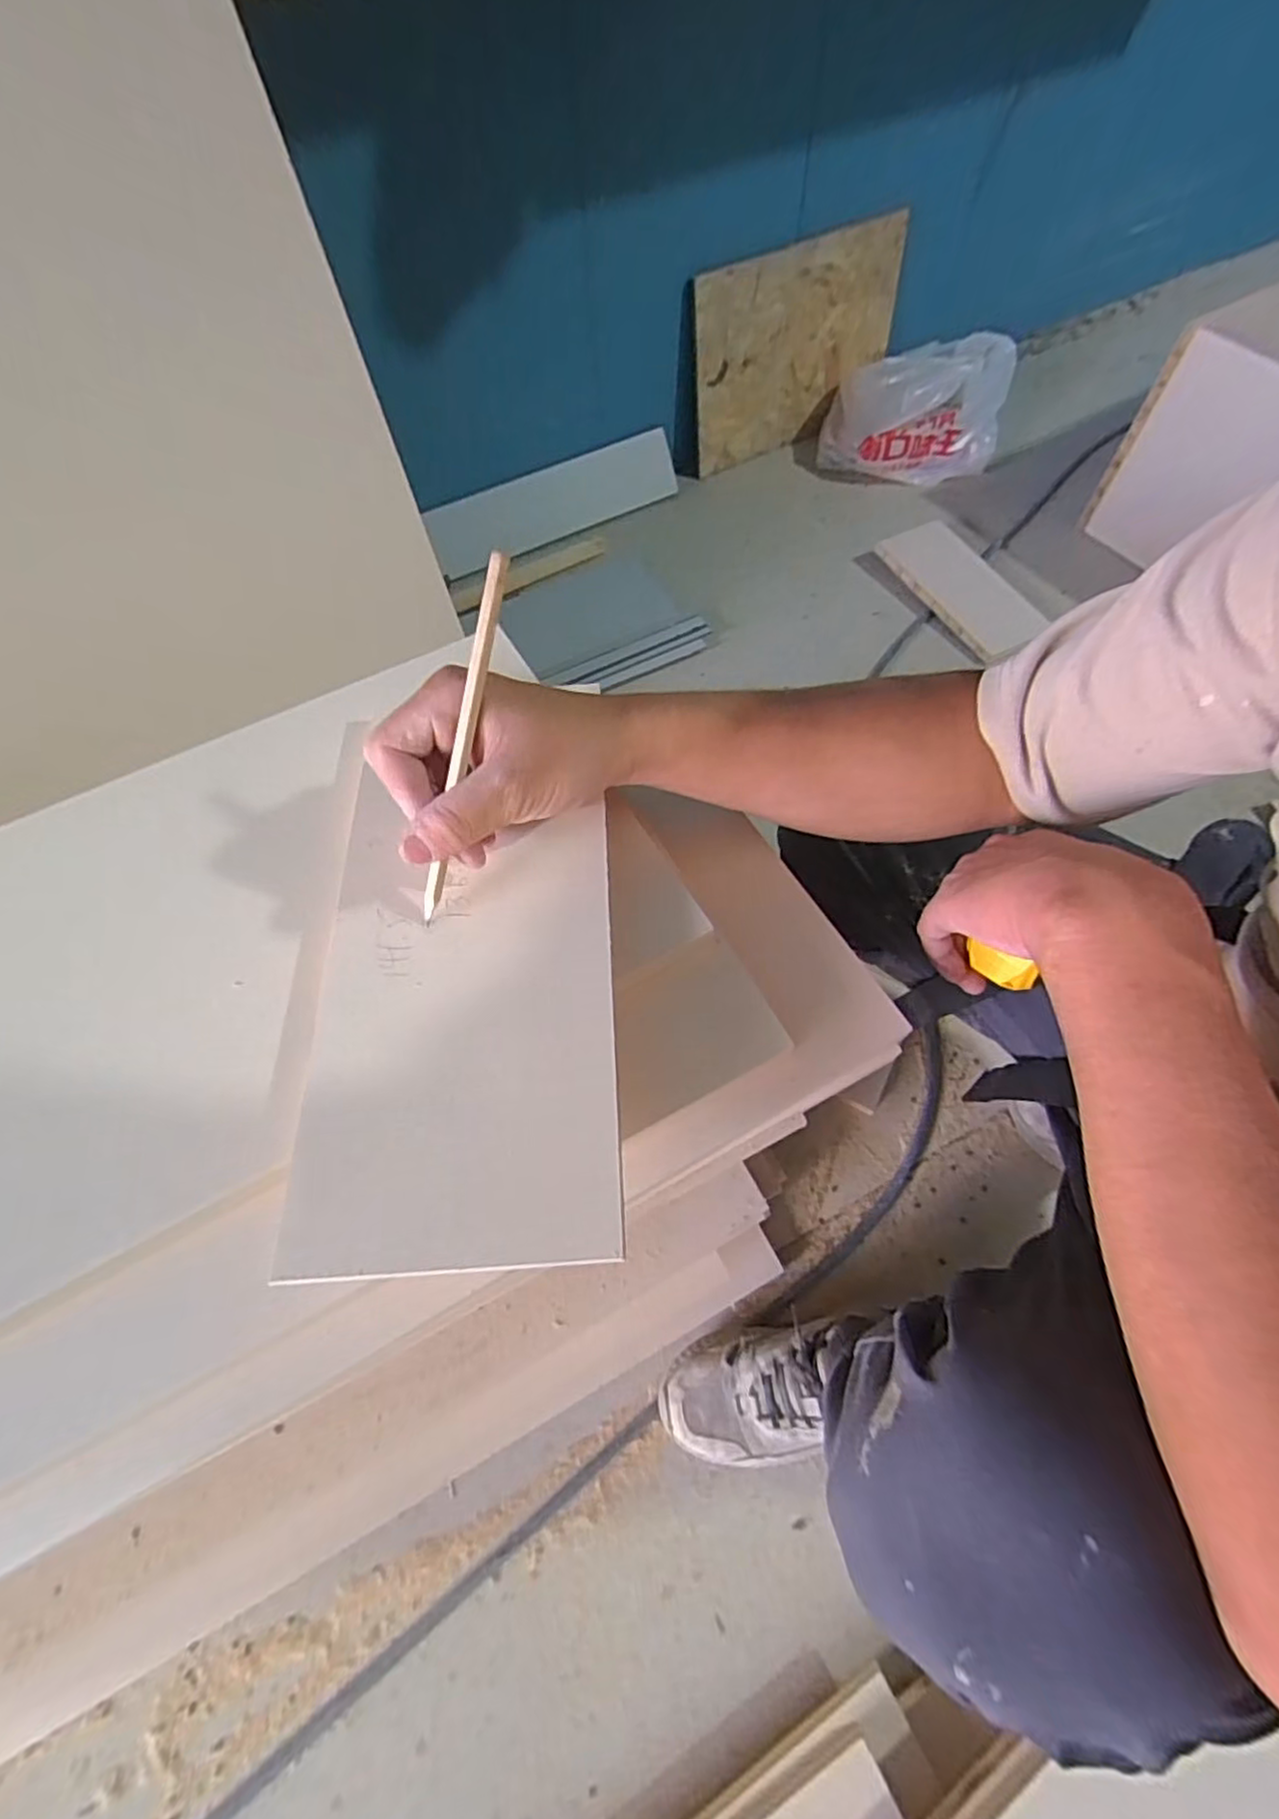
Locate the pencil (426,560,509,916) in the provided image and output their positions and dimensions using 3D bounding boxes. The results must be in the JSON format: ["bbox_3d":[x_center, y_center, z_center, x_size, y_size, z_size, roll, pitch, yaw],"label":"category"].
[{"bbox_3d":[-0.077,-0.066,0.289,0.009,0.161,0.007,25,25,14],"label":"pencil"}]

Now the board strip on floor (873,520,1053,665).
[{"bbox_3d":[0.547,-0.558,1.153,0.160,0.021,0.309,-24,65,-11],"label":"board strip on floor"}]

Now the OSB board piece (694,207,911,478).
[{"bbox_3d":[0.304,-1.063,1.270,0.447,0.294,0.020,-29,58,-10],"label":"OSB board piece"}]

